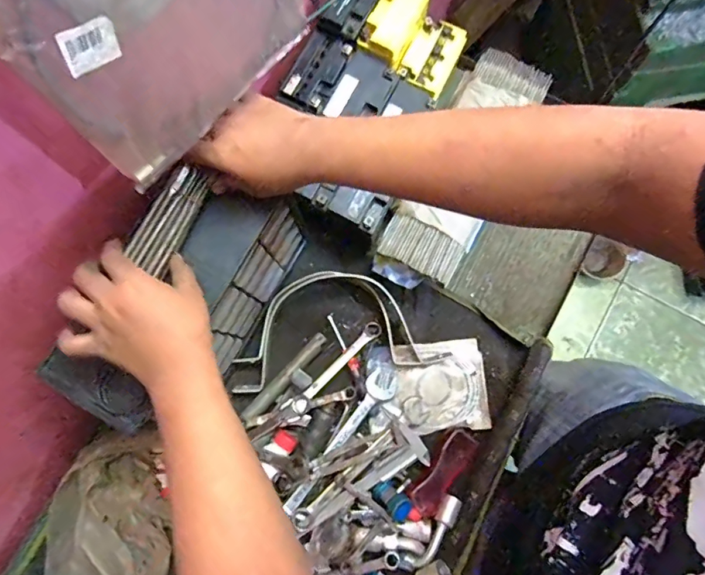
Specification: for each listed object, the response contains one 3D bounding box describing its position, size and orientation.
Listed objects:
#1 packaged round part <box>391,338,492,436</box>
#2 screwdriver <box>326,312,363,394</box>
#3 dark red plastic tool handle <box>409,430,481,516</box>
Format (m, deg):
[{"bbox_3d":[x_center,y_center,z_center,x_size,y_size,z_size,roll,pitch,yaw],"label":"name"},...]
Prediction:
[{"bbox_3d":[0.124,0.137,0.657,0.124,0.026,0.121,-6,79,0],"label":"packaged round part"},{"bbox_3d":[-0.006,0.092,0.674,0.015,0.017,0.121,-23,79,-3],"label":"screwdriver"},{"bbox_3d":[0.123,0.246,0.628,0.037,0.010,0.117,35,82,8],"label":"dark red plastic tool handle"}]

